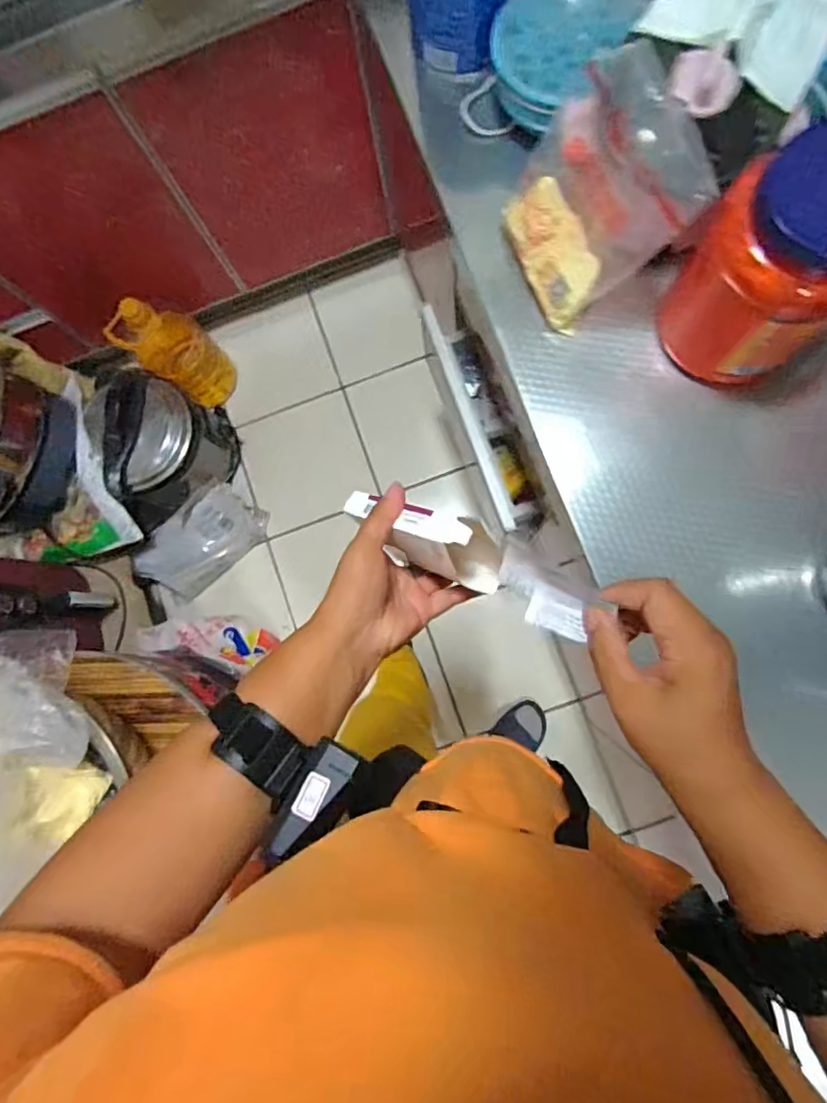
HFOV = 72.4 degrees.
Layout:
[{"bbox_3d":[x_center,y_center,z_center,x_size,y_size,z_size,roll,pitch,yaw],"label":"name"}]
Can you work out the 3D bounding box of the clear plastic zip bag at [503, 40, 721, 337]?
[{"bbox_3d":[0.168,-0.328,0.529,0.026,0.188,0.159,-26,88,-32],"label":"clear plastic zip bag"}]

